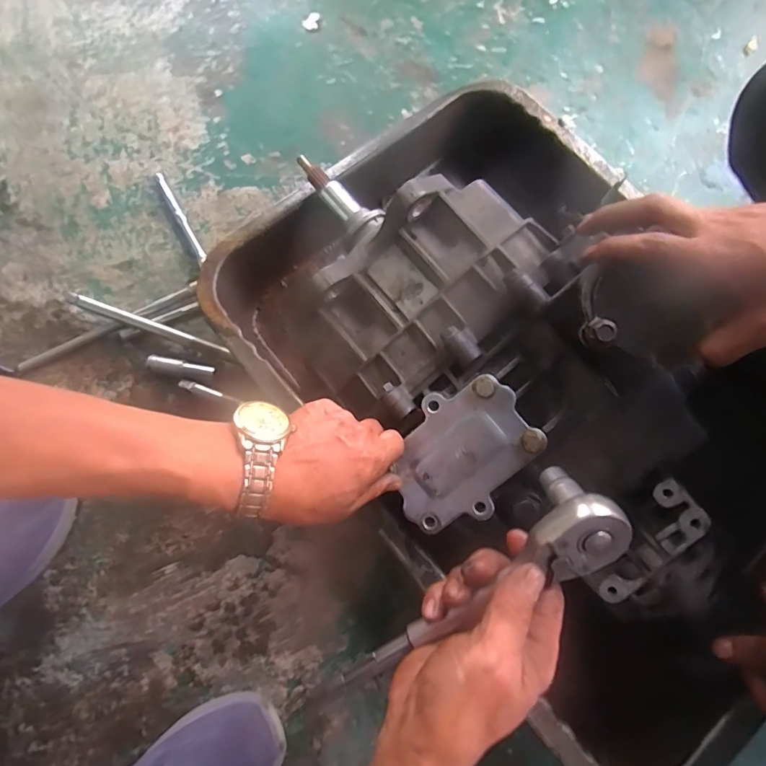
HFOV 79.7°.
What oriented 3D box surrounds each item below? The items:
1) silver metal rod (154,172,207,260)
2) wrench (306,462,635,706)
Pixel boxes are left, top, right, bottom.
[{"bbox_3d":[-0.264,-0.218,0.600,0.010,0.013,0.143,-30,77,-6],"label":"silver metal rod"},{"bbox_3d":[0.044,0.139,0.299,0.234,0.051,0.052,-39,77,14],"label":"wrench"}]

